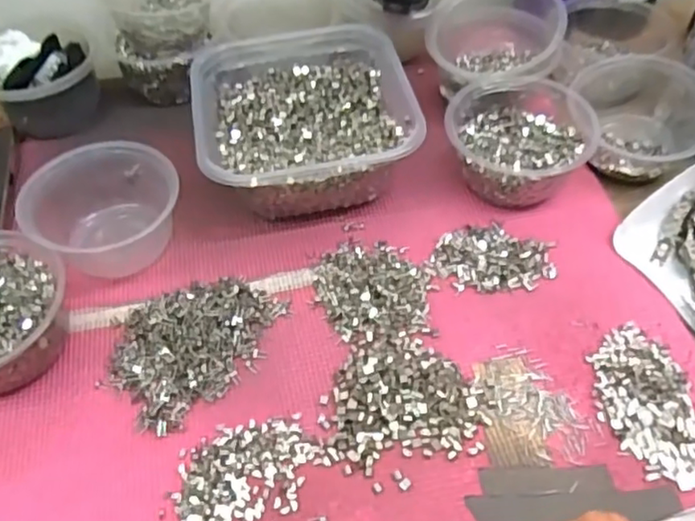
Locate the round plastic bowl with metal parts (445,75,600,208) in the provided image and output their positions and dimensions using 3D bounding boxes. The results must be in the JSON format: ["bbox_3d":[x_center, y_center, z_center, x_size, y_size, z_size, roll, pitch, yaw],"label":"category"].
[{"bbox_3d":[0.141,-0.102,0.525,0.113,0.056,0.118,-2,53,2],"label":"round plastic bowl with metal parts"}]

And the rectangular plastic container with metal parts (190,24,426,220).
[{"bbox_3d":[-0.037,-0.122,0.539,0.171,0.074,0.178,-10,53,-4],"label":"rectangular plastic container with metal parts"}]

